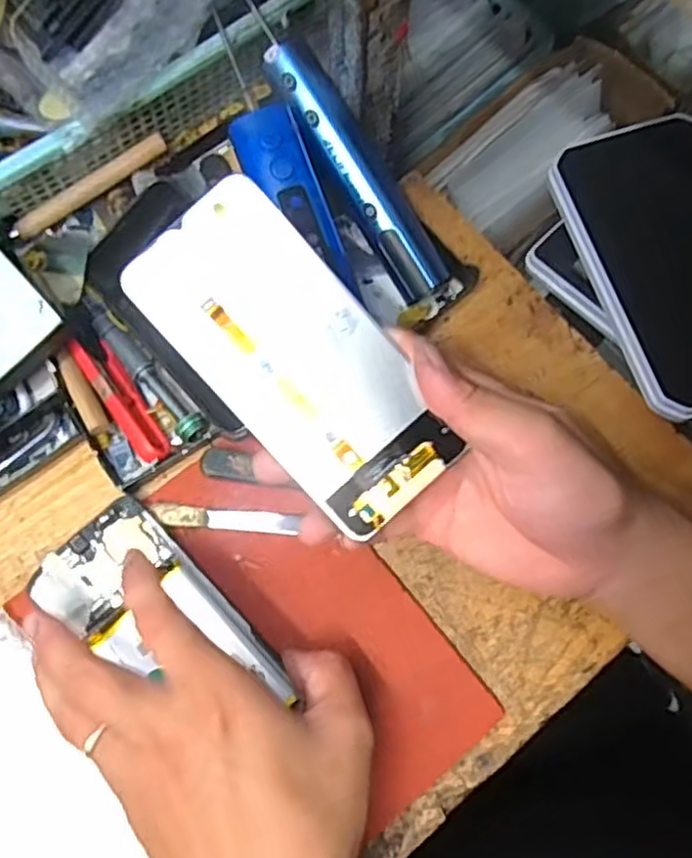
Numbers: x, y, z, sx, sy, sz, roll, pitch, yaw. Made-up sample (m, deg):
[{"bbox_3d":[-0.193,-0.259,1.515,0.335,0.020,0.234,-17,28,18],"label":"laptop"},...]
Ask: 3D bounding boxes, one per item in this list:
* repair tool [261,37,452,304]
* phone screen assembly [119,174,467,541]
[{"bbox_3d":[0.007,-0.143,0.393,0.035,0.023,0.154,-35,99,-9],"label":"repair tool"},{"bbox_3d":[-0.020,-0.031,0.306,0.073,0.008,0.154,-43,92,-2],"label":"phone screen assembly"}]

